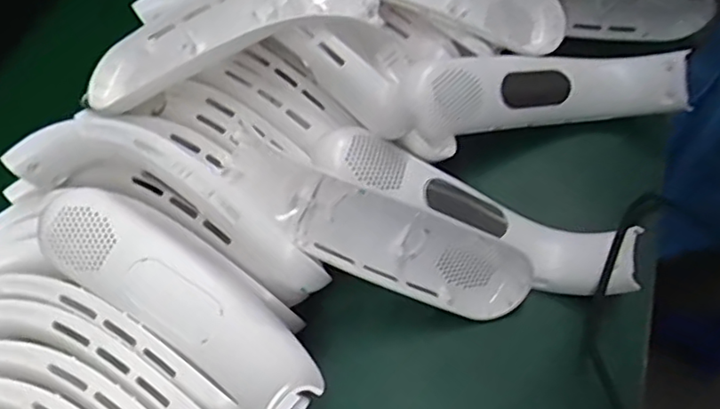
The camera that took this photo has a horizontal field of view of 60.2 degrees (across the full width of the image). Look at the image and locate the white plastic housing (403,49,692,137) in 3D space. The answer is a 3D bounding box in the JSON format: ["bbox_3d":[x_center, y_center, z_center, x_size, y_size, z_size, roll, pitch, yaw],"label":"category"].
[{"bbox_3d":[0.126,-0.079,0.428,0.200,0.061,0.051,-11,58,-6],"label":"white plastic housing"}]

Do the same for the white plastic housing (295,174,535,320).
[{"bbox_3d":[0.035,0.025,0.365,0.141,0.028,0.049,23,95,-16],"label":"white plastic housing"}]

